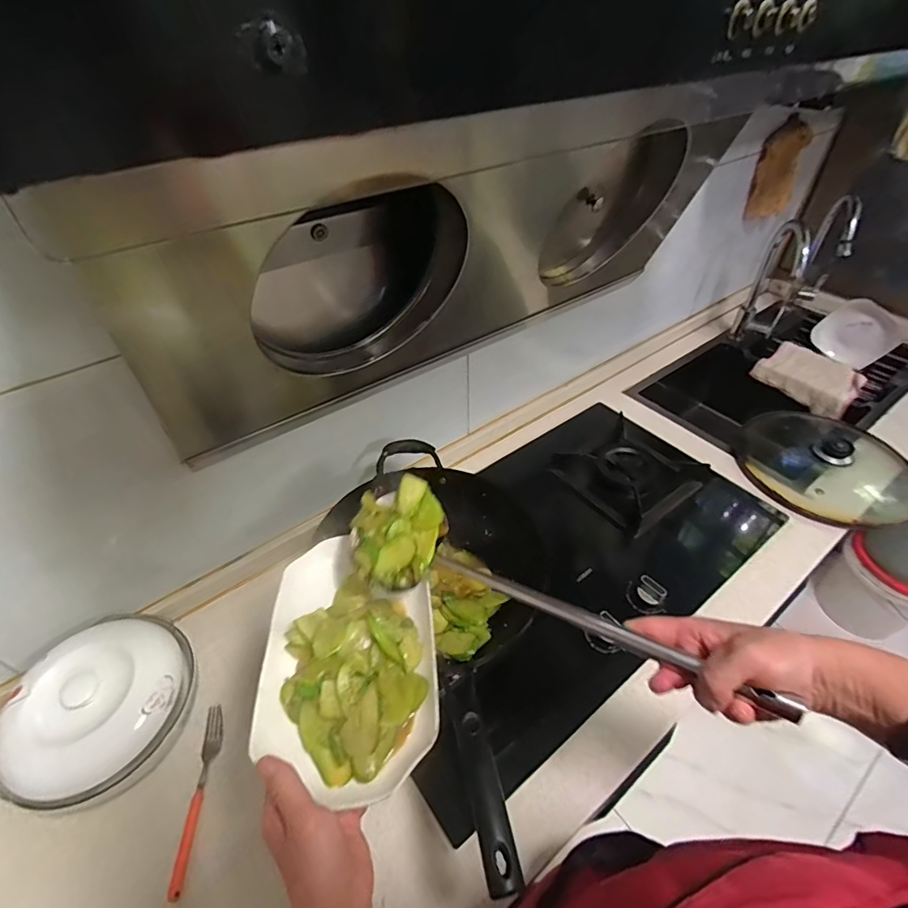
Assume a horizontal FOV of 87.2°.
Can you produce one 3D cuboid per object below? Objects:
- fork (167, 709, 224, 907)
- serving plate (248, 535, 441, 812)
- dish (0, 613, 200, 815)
[{"bbox_3d":[-0.315,0.417,0.588,0.022,0.013,0.195,-5,44,-3],"label":"fork"},{"bbox_3d":[-0.101,0.193,0.473,0.161,0.042,0.250,-6,44,-4],"label":"serving plate"},{"bbox_3d":[-0.435,0.316,0.602,0.188,0.100,0.197,-1,44,1],"label":"dish"}]

